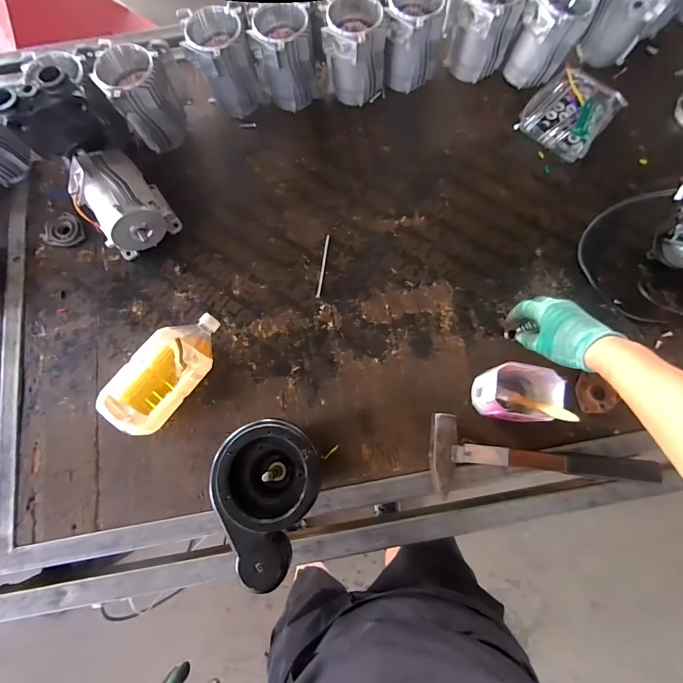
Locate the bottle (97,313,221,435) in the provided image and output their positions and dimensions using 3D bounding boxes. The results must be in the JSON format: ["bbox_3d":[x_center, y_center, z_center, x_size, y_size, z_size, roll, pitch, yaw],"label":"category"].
[{"bbox_3d":[-0.276,0.041,0.551,0.097,0.082,0.206,35,80,9],"label":"bottle"}]

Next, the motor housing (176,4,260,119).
[{"bbox_3d":[-0.222,-0.524,0.655,0.118,0.144,0.107,-9,77,-1],"label":"motor housing"}]

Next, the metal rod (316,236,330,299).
[{"bbox_3d":[-0.033,-0.139,0.626,0.007,0.004,0.123,8,77,3],"label":"metal rod"}]

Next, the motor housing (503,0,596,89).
[{"bbox_3d":[0.389,-0.577,0.653,0.102,0.147,0.102,0,77,1],"label":"motor housing"}]

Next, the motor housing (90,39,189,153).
[{"bbox_3d":[-0.358,-0.449,0.640,0.111,0.147,0.118,-3,77,1],"label":"motor housing"}]

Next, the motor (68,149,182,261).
[{"bbox_3d":[-0.378,-0.235,0.600,0.125,0.118,0.151,-42,79,-8],"label":"motor"}]

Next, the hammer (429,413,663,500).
[{"bbox_3d":[0.297,0.192,0.525,0.325,0.042,0.120,7,77,3],"label":"hammer"}]

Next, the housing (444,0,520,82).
[{"bbox_3d":[0.264,-0.605,0.666,0.123,0.142,0.107,5,77,3],"label":"housing"}]

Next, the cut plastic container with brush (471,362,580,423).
[{"bbox_3d":[0.258,0.079,0.516,0.093,0.117,0.081,5,77,3],"label":"cut plastic container with brush"}]

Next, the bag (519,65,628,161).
[{"bbox_3d":[0.457,-0.459,0.682,0.147,0.040,0.178,39,81,10],"label":"bag"}]

